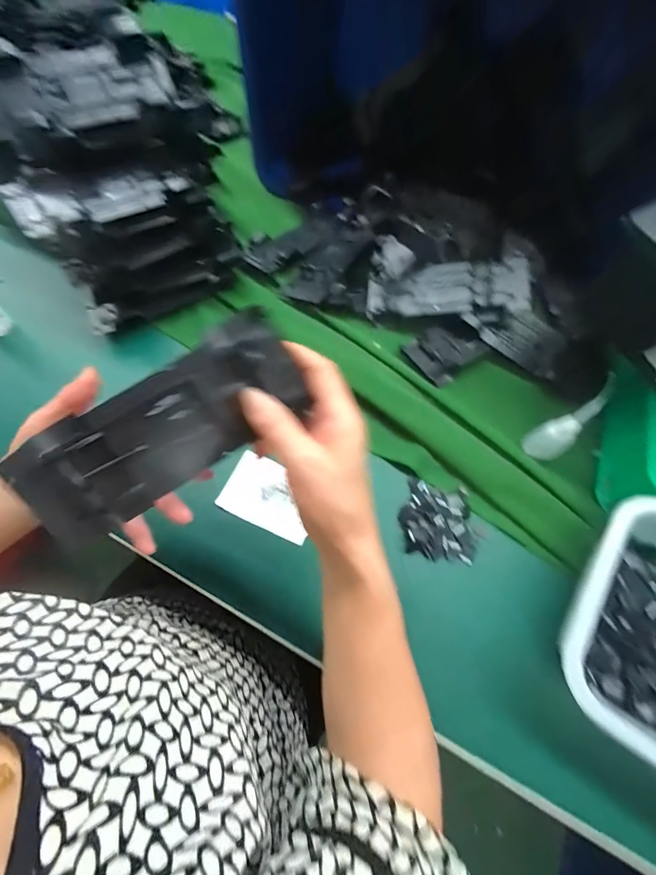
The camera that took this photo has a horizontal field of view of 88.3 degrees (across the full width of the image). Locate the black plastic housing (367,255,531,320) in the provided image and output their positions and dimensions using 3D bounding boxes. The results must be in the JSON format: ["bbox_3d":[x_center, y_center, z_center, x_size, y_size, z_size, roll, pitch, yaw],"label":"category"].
[{"bbox_3d":[0.154,-0.197,0.444,0.200,0.030,0.069,-1,62,15],"label":"black plastic housing"}]

